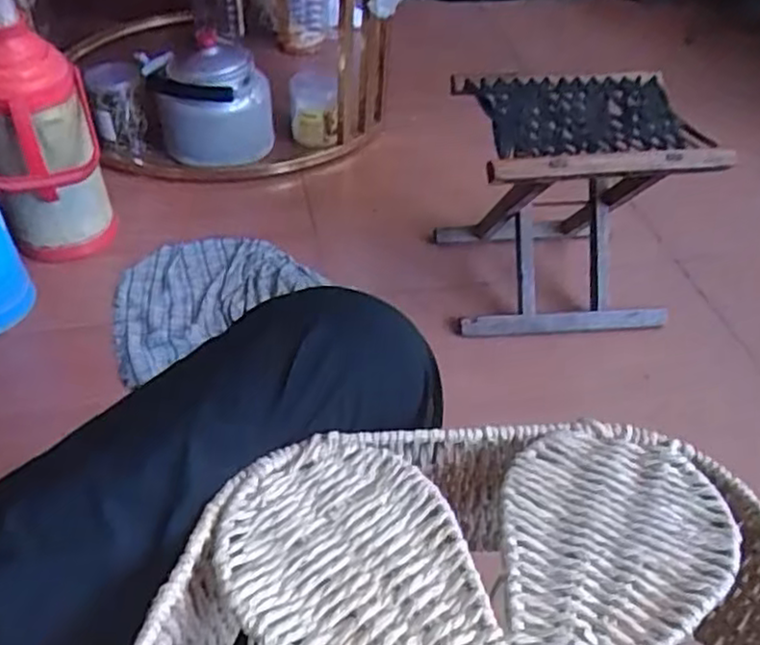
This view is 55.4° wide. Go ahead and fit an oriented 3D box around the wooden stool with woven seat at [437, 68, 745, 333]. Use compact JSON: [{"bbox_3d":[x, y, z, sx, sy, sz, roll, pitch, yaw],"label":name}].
[{"bbox_3d":[0.280,-0.183,1.107,0.321,0.296,0.288,-2,45,-4],"label":"wooden stool with woven seat"}]

